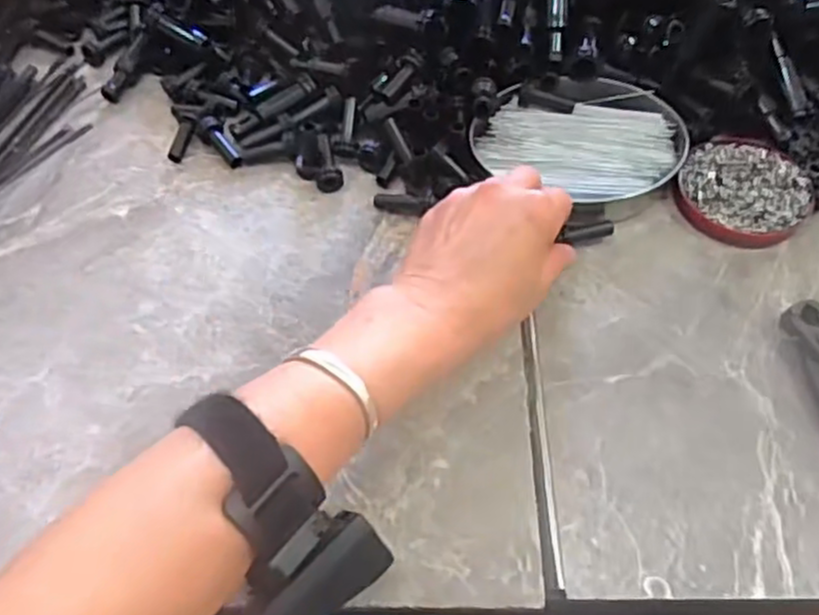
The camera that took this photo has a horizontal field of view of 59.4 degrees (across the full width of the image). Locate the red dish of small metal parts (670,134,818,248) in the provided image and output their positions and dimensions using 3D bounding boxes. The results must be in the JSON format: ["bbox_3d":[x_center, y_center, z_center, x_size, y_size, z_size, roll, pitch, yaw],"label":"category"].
[{"bbox_3d":[0.214,-0.076,0.461,0.085,0.013,0.079,-1,58,1],"label":"red dish of small metal parts"}]

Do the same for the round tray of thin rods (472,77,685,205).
[{"bbox_3d":[0.114,-0.112,0.476,0.121,0.030,0.113,-1,58,1],"label":"round tray of thin rods"}]

